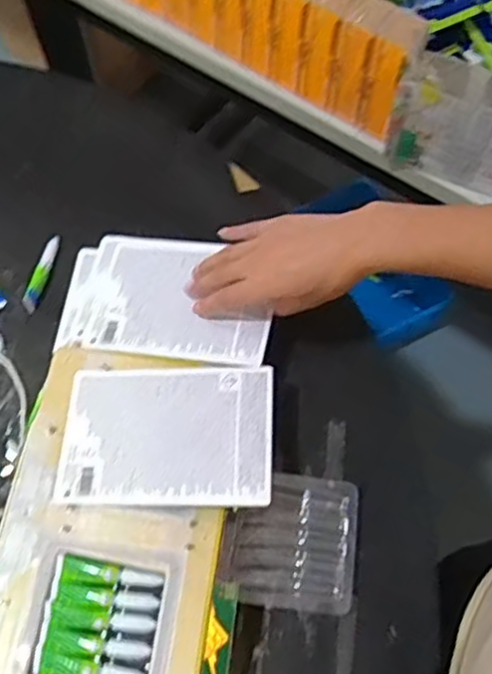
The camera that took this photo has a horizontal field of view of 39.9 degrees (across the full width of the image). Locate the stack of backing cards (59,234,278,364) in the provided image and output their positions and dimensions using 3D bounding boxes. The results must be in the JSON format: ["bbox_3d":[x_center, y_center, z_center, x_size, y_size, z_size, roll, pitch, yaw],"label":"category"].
[{"bbox_3d":[-0.074,-0.038,0.617,0.199,0.010,0.123,4,65,16],"label":"stack of backing cards"}]

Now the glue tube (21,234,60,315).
[{"bbox_3d":[-0.198,-0.064,0.660,0.016,0.012,0.084,9,64,6],"label":"glue tube"}]

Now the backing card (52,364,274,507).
[{"bbox_3d":[-0.063,0.077,0.548,0.169,0.004,0.116,-1,60,6],"label":"backing card"}]

